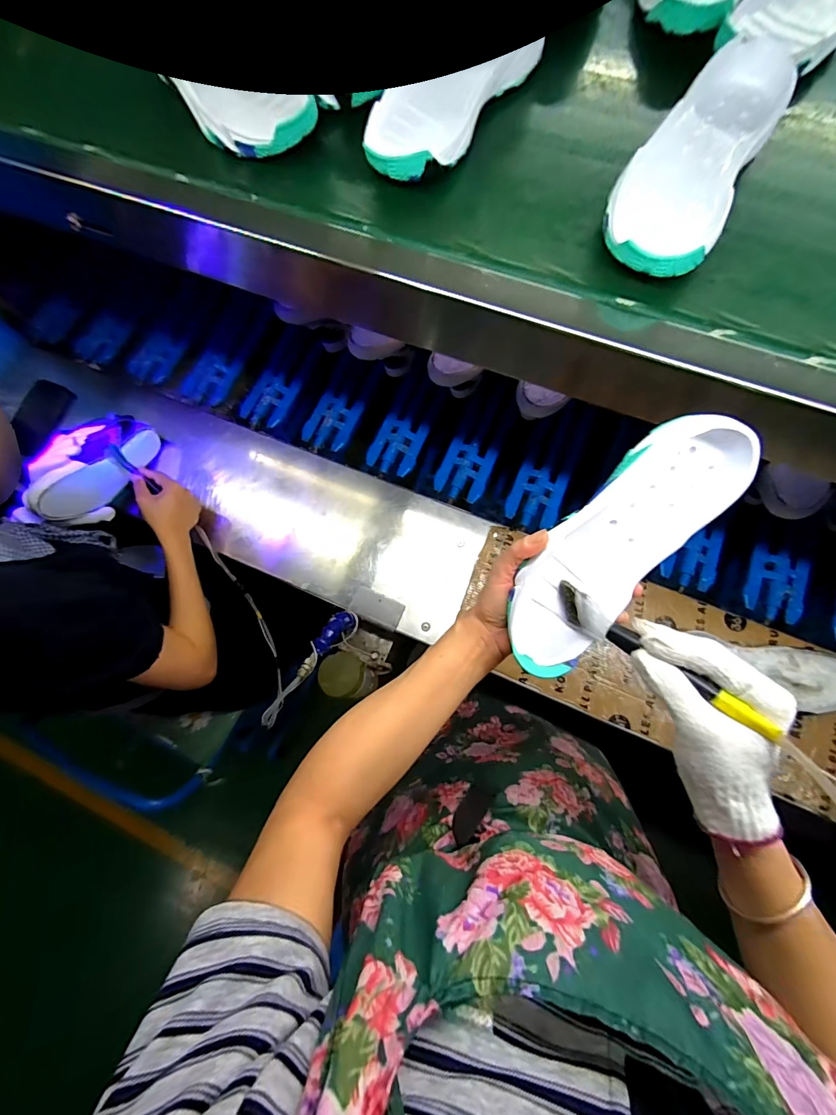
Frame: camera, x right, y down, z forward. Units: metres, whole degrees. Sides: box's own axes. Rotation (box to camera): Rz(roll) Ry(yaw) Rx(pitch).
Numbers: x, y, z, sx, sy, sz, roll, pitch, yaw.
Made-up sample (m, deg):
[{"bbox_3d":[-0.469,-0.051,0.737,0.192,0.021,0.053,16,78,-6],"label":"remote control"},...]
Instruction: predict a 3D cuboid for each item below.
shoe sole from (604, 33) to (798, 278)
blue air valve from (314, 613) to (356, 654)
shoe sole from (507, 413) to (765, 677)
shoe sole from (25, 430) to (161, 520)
[{"bbox_3d":[0.243,-0.348,0.364,0.095,0.046,0.264,29,78,8],"label":"shoe sole"},{"bbox_3d":[-0.125,0.110,0.619,0.026,0.095,0.025,26,118,8],"label":"blue air valve"},{"bbox_3d":[0.161,-0.006,0.345,0.085,0.037,0.236,40,106,11],"label":"shoe sole"},{"bbox_3d":[-0.522,-0.141,0.705,0.033,0.079,0.223,25,51,8],"label":"shoe sole"}]

